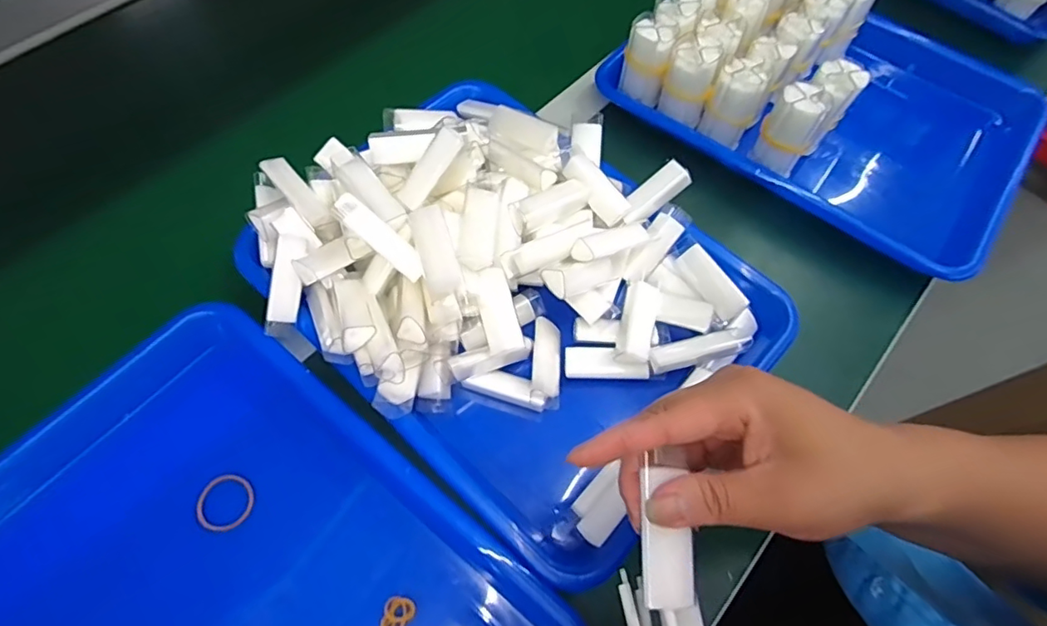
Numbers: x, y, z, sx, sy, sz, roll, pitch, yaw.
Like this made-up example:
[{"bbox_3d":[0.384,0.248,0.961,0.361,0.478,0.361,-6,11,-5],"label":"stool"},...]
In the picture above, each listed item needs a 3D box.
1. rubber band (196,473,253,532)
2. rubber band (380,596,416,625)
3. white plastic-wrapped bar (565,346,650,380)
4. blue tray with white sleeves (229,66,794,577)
[{"bbox_3d":[-0.180,0.114,0.332,0.034,0.006,0.032,3,60,-5],"label":"rubber band"},{"bbox_3d":[-0.071,0.167,0.303,0.016,0.004,0.021,34,67,14],"label":"rubber band"},{"bbox_3d":[0.055,0.034,0.369,0.054,0.011,0.022,2,63,-1],"label":"white plastic-wrapped bar"},{"bbox_3d":[-0.005,-0.027,0.367,0.321,0.087,0.254,39,68,16],"label":"blue tray with white sleeves"}]

